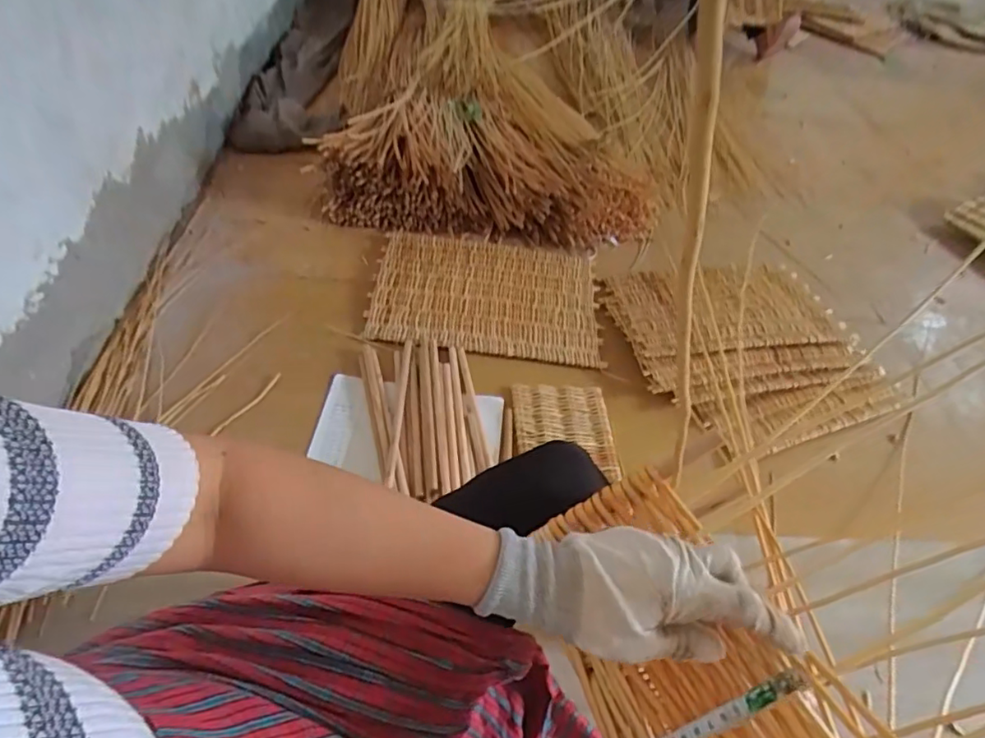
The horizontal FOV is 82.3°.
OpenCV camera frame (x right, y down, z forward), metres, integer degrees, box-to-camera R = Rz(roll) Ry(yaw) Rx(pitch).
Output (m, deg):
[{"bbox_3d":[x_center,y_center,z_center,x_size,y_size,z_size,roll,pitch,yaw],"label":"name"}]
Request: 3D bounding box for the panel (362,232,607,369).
[{"bbox_3d":[-0.013,-0.179,1.313,0.513,0.019,0.352,6,50,-1],"label":"panel"}]

